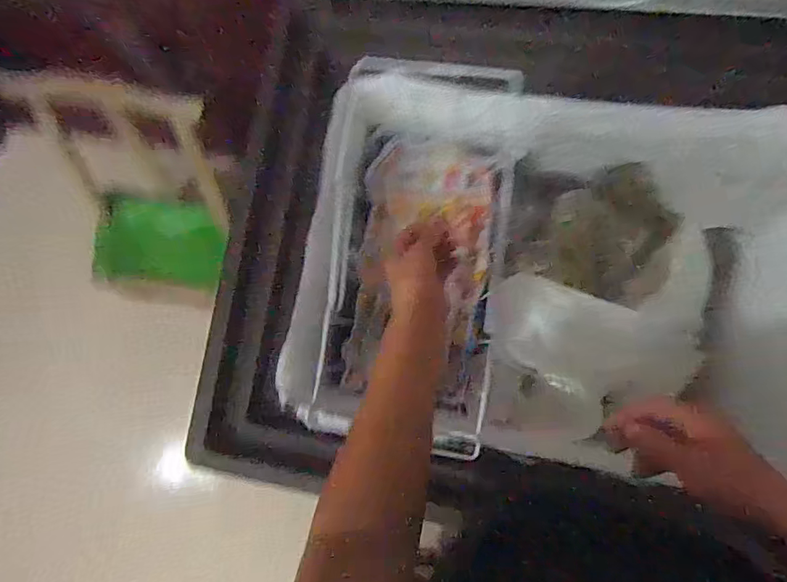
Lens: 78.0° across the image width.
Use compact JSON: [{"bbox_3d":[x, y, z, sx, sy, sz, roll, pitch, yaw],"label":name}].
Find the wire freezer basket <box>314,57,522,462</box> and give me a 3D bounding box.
[{"bbox_3d":[0.038,-0.047,0.631,0.210,0.200,0.410,6,85,8],"label":"wire freezer basket"}]

